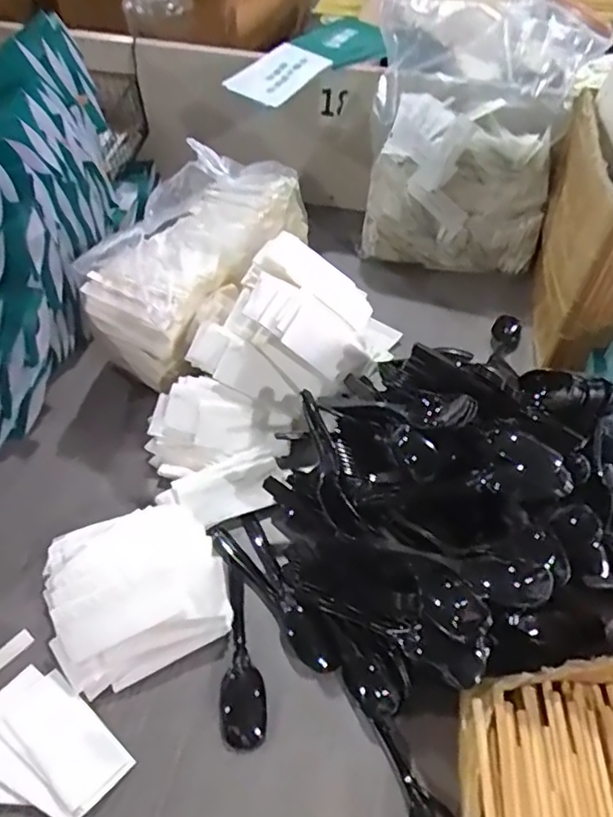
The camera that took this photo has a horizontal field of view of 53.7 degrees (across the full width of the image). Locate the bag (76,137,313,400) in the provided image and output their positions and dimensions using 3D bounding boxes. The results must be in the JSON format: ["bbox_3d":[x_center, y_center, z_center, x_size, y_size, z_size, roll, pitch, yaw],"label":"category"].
[{"bbox_3d":[-0.113,-0.162,0.674,0.116,0.193,0.281,24,52,17],"label":"bag"}]

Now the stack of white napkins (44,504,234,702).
[{"bbox_3d":[-0.142,0.139,0.492,0.134,0.044,0.138,-21,53,-19],"label":"stack of white napkins"}]

